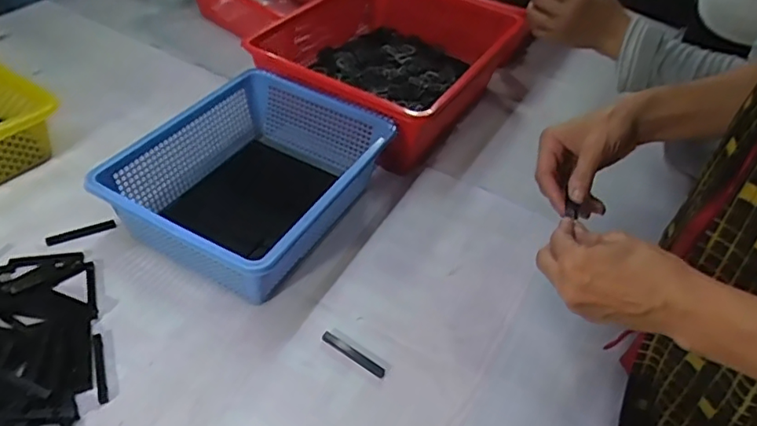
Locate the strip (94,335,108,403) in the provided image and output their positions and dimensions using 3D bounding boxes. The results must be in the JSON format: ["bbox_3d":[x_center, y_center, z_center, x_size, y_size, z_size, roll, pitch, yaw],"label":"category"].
[{"bbox_3d":[-0.271,0.149,0.545,0.008,0.004,0.077,-13,47,-19],"label":"strip"}]

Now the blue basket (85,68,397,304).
[{"bbox_3d":[-0.147,-0.037,0.686,0.237,0.105,0.297,22,46,16],"label":"blue basket"}]

